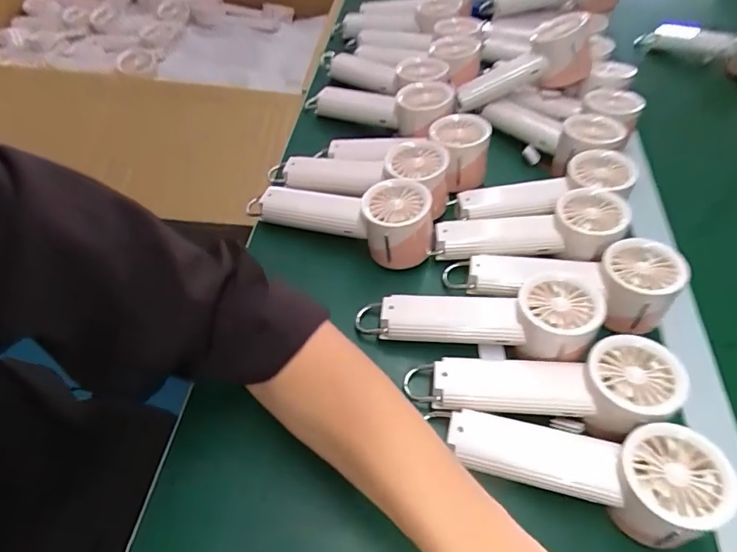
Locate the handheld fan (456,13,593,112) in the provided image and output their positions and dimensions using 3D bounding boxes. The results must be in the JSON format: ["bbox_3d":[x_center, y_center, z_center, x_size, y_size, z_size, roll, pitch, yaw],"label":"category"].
[{"bbox_3d":[0.184,-0.251,0.574,0.170,0.060,0.069,-22,55,10],"label":"handheld fan"}]

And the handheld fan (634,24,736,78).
[{"bbox_3d":[0.515,-0.349,0.728,0.192,0.076,0.058,21,54,28],"label":"handheld fan"}]

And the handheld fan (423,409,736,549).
[{"bbox_3d":[0.139,0.132,0.328,0.177,0.045,0.060,5,52,21],"label":"handheld fan"}]

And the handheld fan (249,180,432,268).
[{"bbox_3d":[-0.031,-0.055,0.467,0.183,0.070,0.060,8,53,18],"label":"handheld fan"}]

